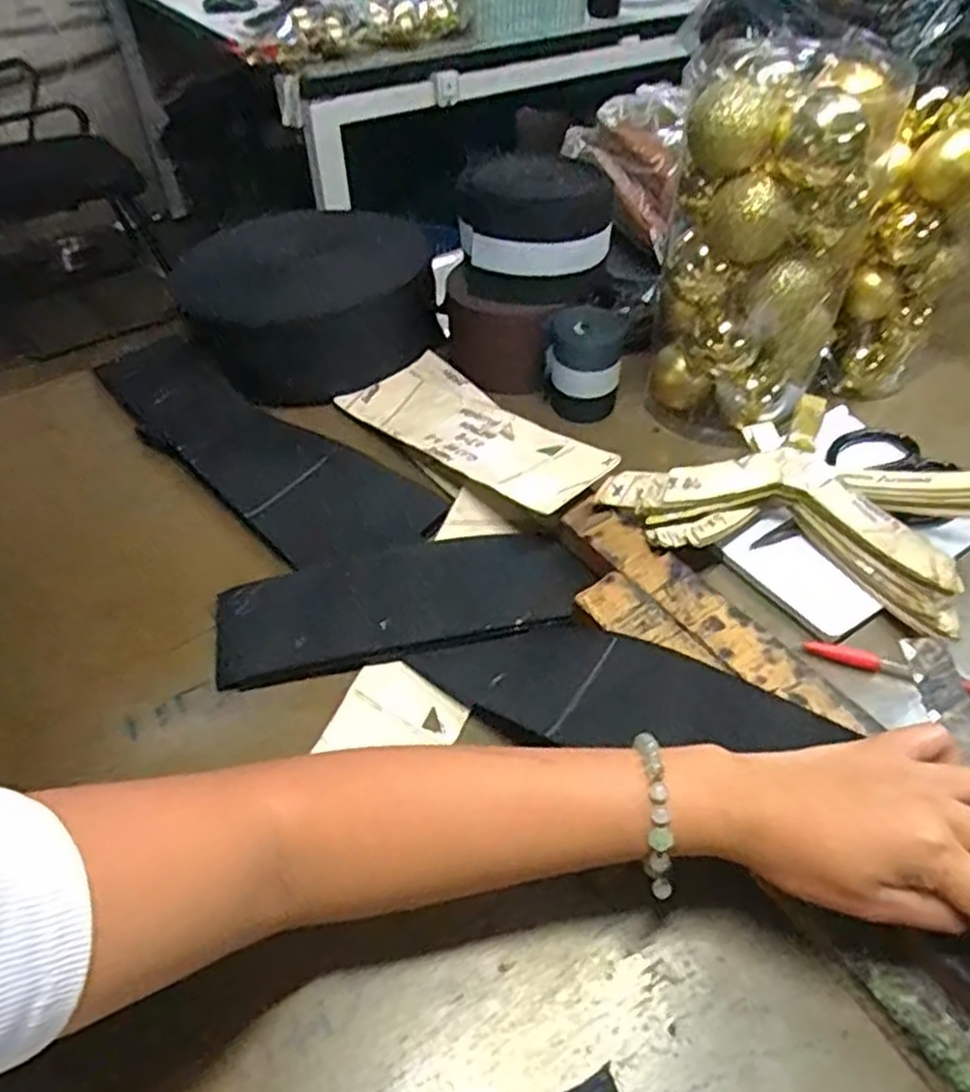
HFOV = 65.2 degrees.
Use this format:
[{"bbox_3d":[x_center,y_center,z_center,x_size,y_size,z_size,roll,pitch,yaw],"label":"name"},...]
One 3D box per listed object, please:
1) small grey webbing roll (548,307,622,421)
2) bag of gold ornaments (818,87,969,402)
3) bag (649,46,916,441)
[{"bbox_3d":[0.082,-0.153,0.645,0.063,0.085,0.051,3,46,4],"label":"small grey webbing roll"},{"bbox_3d":[0.335,-0.228,0.604,0.103,0.225,0.075,3,46,4],"label":"bag of gold ornaments"},{"bbox_3d":[0.206,-0.220,0.576,0.137,0.250,0.112,18,49,18],"label":"bag"}]

